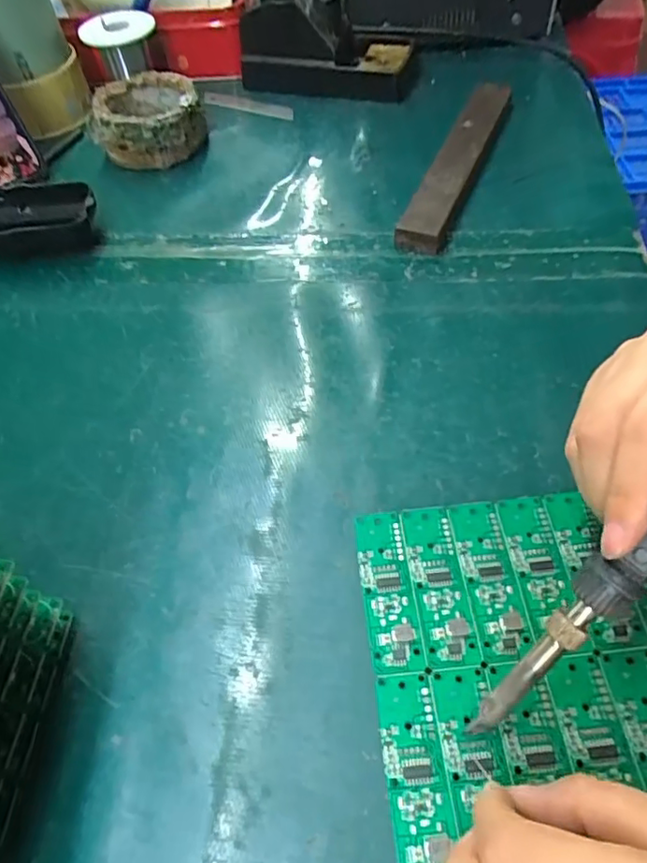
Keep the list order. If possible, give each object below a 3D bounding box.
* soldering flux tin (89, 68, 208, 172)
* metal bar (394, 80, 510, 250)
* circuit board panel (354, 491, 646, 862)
[{"bbox_3d":[-0.144,-0.256,0.471,0.086,0.044,0.080,-12,55,-5],"label":"soldering flux tin"},{"bbox_3d":[0.105,-0.211,0.434,0.033,0.016,0.222,18,58,16],"label":"metal bar"},{"bbox_3d":[0.094,0.084,0.219,0.148,0.004,0.131,-7,54,1],"label":"circuit board panel"}]

